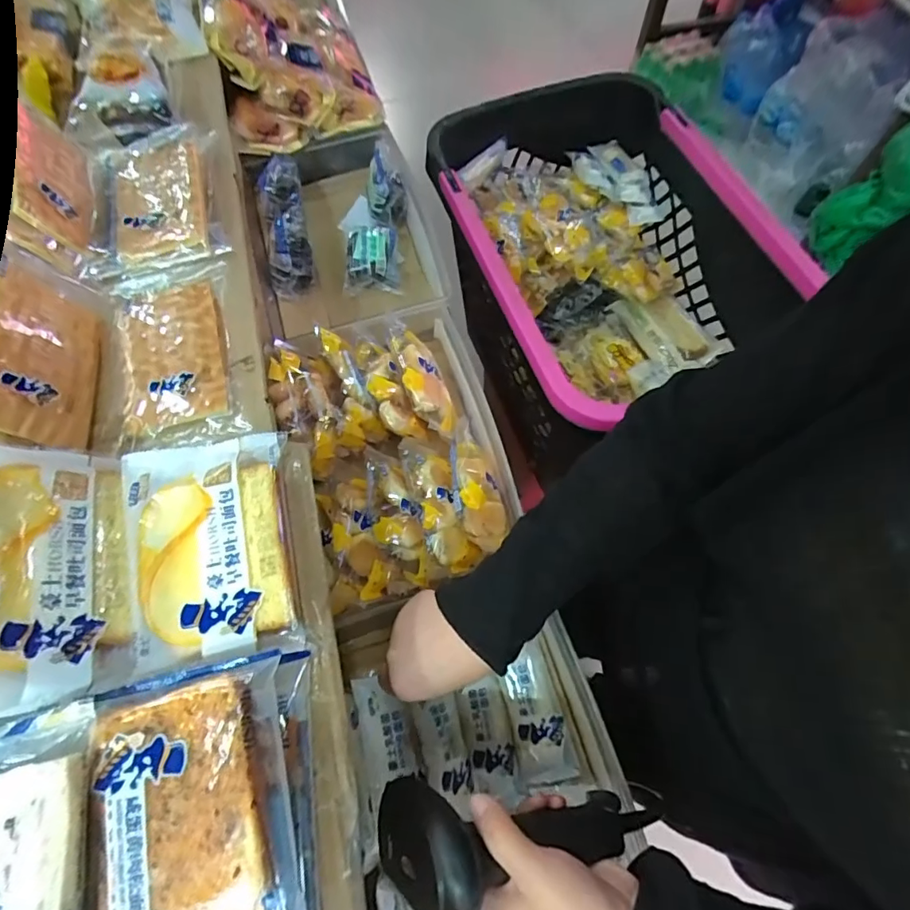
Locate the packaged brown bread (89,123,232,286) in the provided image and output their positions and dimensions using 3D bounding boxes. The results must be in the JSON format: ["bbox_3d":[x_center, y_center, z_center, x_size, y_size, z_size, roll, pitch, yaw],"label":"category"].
[{"bbox_3d":[-0.262,-0.227,0.442,0.096,0.027,0.167,-13,66,-4],"label":"packaged brown bread"}]

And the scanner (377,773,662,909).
[{"bbox_3d":[0.043,0.242,0.324,0.177,0.066,0.062,3,65,-11],"label":"scanner"}]

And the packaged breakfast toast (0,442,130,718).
[{"bbox_3d":[-0.234,0.066,0.284,0.030,0.084,0.147,-28,59,30],"label":"packaged breakfast toast"}]

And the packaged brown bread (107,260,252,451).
[{"bbox_3d":[-0.216,-0.074,0.387,0.090,0.017,0.160,-18,66,-6],"label":"packaged brown bread"}]

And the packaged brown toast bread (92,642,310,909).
[{"bbox_3d":[-0.124,0.181,0.245,0.093,0.028,0.150,-11,66,-3],"label":"packaged brown toast bread"}]

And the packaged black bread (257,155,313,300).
[{"bbox_3d":[-0.213,-0.281,0.641,0.058,0.085,0.167,-13,66,-4],"label":"packaged black bread"}]

